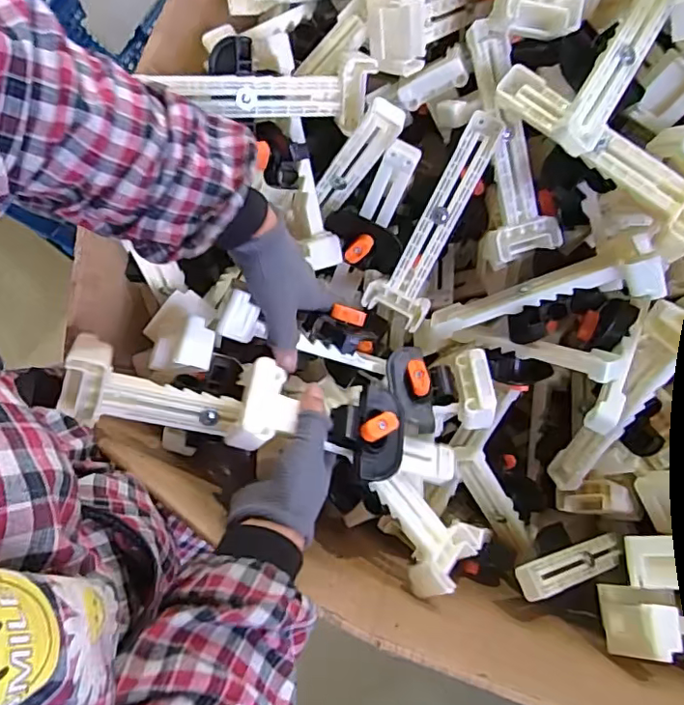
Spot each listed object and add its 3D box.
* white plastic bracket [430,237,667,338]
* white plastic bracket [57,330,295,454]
[{"bbox_3d":[0.179,-0.053,0.520,0.198,0.043,0.058,-15,74,28],"label":"white plastic bracket"},{"bbox_3d":[-0.121,0.032,0.429,0.168,0.053,0.063,9,75,-10],"label":"white plastic bracket"}]

